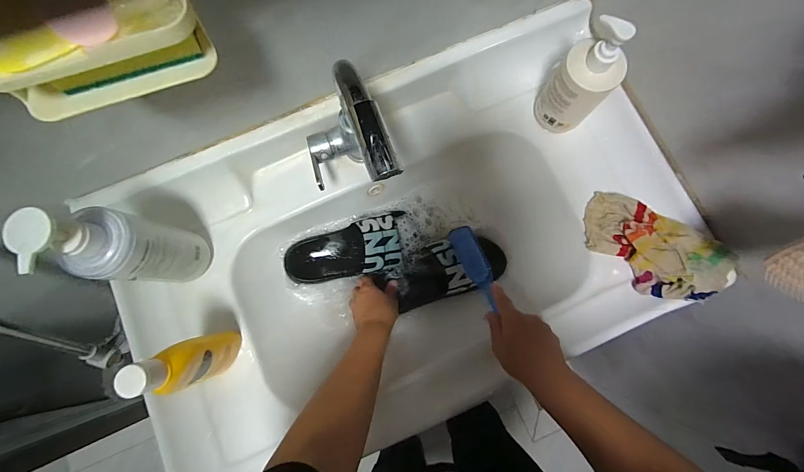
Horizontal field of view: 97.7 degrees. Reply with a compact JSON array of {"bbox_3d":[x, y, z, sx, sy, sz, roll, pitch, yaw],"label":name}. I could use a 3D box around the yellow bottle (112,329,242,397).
[{"bbox_3d":[-0.256,0.153,0.436,0.035,0.199,0.051,25,81,4],"label":"yellow bottle"}]

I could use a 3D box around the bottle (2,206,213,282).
[{"bbox_3d":[-0.319,0.015,0.419,0.057,0.226,0.071,12,80,2],"label":"bottle"}]

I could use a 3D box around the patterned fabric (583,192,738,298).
[{"bbox_3d":[0.355,0.014,0.507,0.191,0.070,0.099,42,83,6],"label":"patterned fabric"}]

